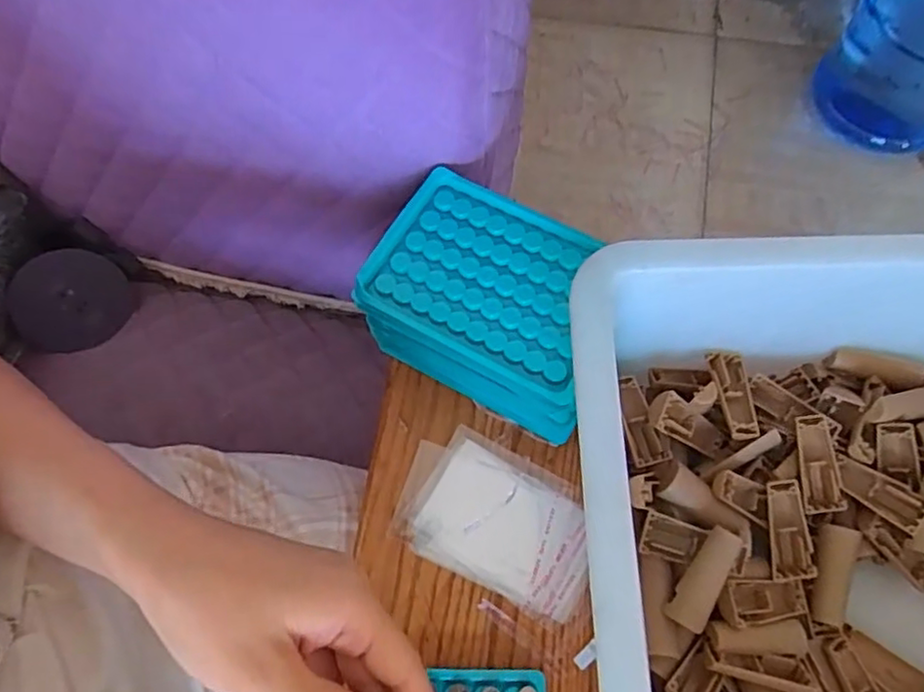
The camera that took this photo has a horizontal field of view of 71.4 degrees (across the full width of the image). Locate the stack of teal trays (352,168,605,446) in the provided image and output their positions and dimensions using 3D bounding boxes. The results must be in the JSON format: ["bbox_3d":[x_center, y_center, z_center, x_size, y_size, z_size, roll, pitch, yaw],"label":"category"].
[{"bbox_3d":[0.020,-0.020,0.382,0.137,0.073,0.100,28,72,12],"label":"stack of teal trays"}]

